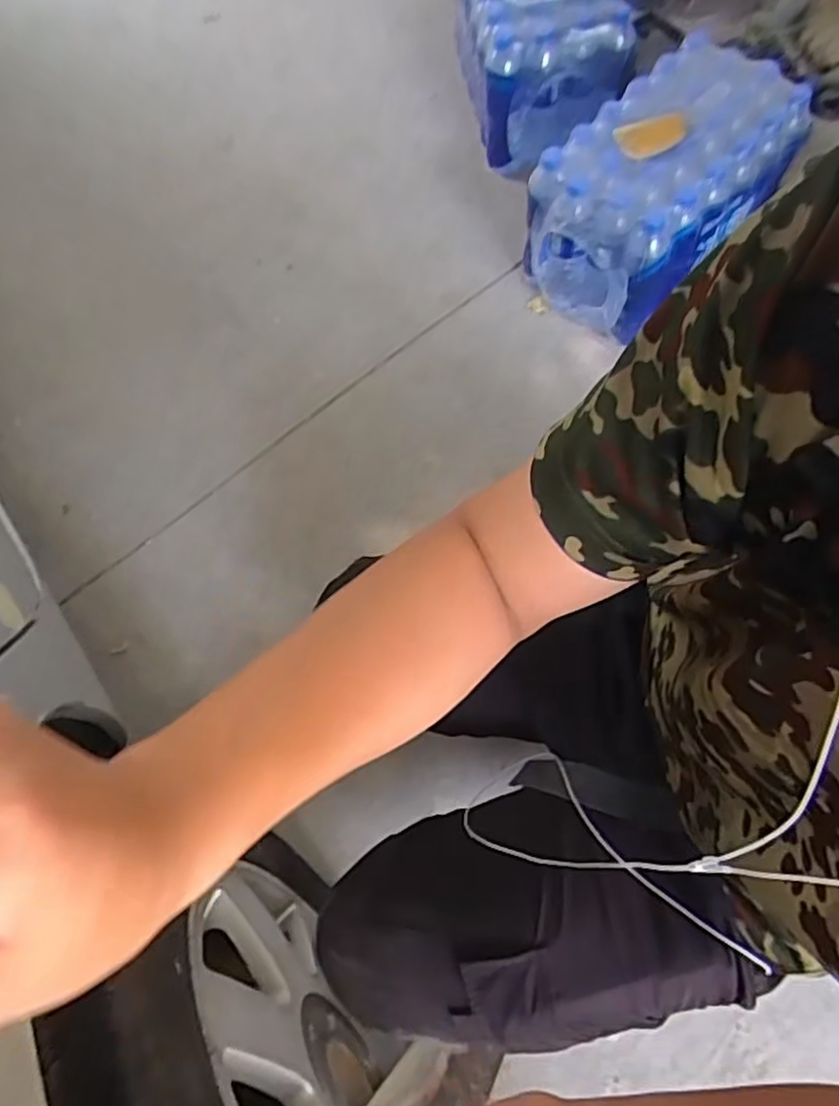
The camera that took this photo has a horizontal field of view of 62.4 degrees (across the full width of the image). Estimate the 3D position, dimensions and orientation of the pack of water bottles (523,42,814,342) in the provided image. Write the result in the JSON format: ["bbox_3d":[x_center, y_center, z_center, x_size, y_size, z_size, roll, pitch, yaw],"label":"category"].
[{"bbox_3d":[0.407,-0.602,1.142,0.251,0.199,0.455,41,77,18],"label":"pack of water bottles"}]

